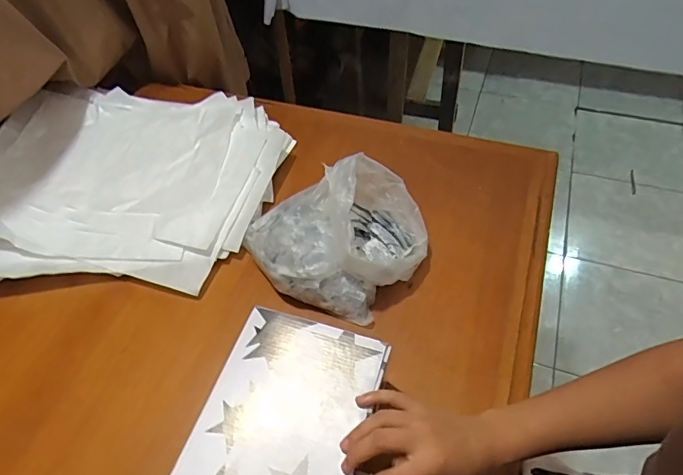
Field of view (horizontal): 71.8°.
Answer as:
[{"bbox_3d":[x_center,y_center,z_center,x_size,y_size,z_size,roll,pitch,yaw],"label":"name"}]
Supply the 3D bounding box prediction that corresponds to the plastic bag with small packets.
[{"bbox_3d":[-0.008,-0.015,0.609,0.226,0.110,0.178,16,54,16],"label":"plastic bag with small packets"}]

